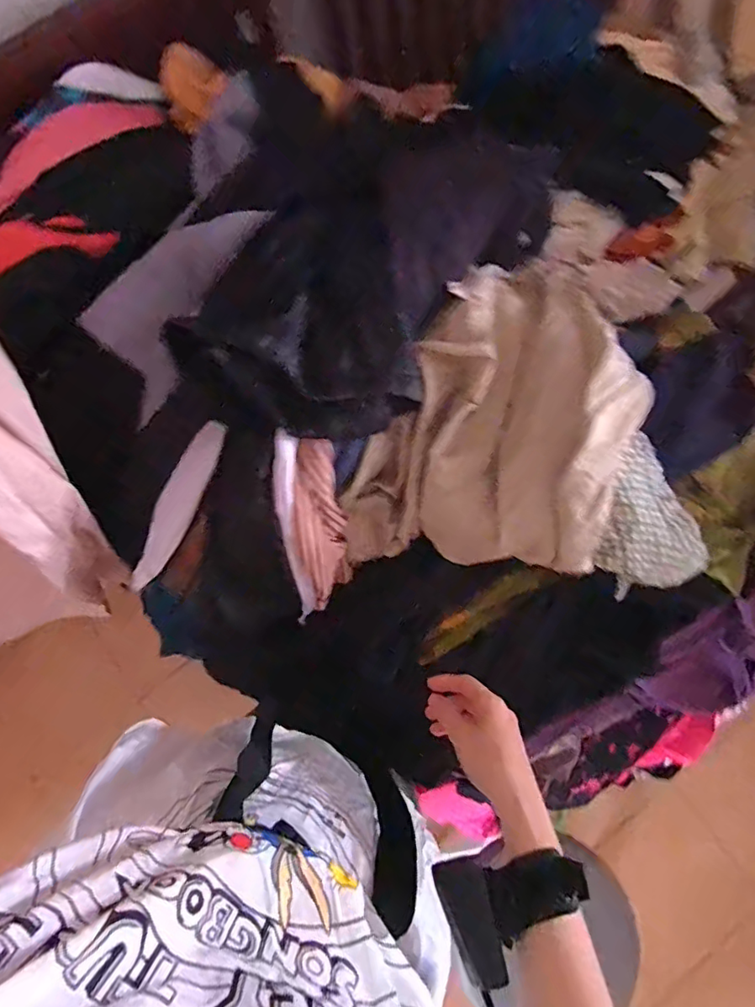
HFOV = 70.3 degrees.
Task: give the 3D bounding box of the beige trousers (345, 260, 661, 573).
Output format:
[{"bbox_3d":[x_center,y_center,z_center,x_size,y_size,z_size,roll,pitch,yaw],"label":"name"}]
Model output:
[{"bbox_3d":[0.134,-0.085,0.549,0.246,0.115,0.329,20,79,5],"label":"beige trousers"}]

